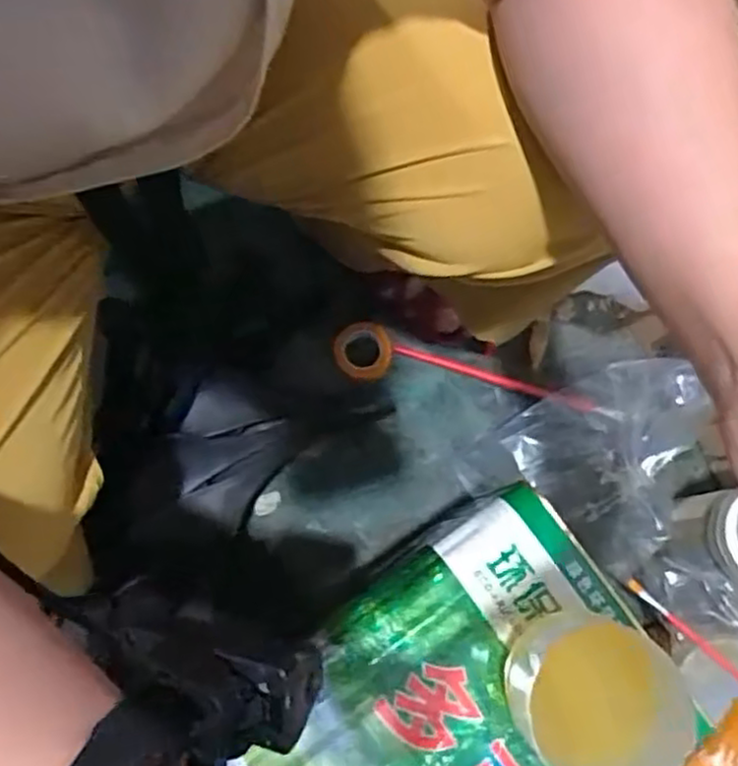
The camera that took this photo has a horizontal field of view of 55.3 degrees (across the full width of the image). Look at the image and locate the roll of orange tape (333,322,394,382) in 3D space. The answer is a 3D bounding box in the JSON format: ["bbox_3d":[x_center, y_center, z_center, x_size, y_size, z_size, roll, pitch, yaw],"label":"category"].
[{"bbox_3d":[-0.006,-0.033,0.745,0.061,0.011,0.061,0,76,-1],"label":"roll of orange tape"}]

